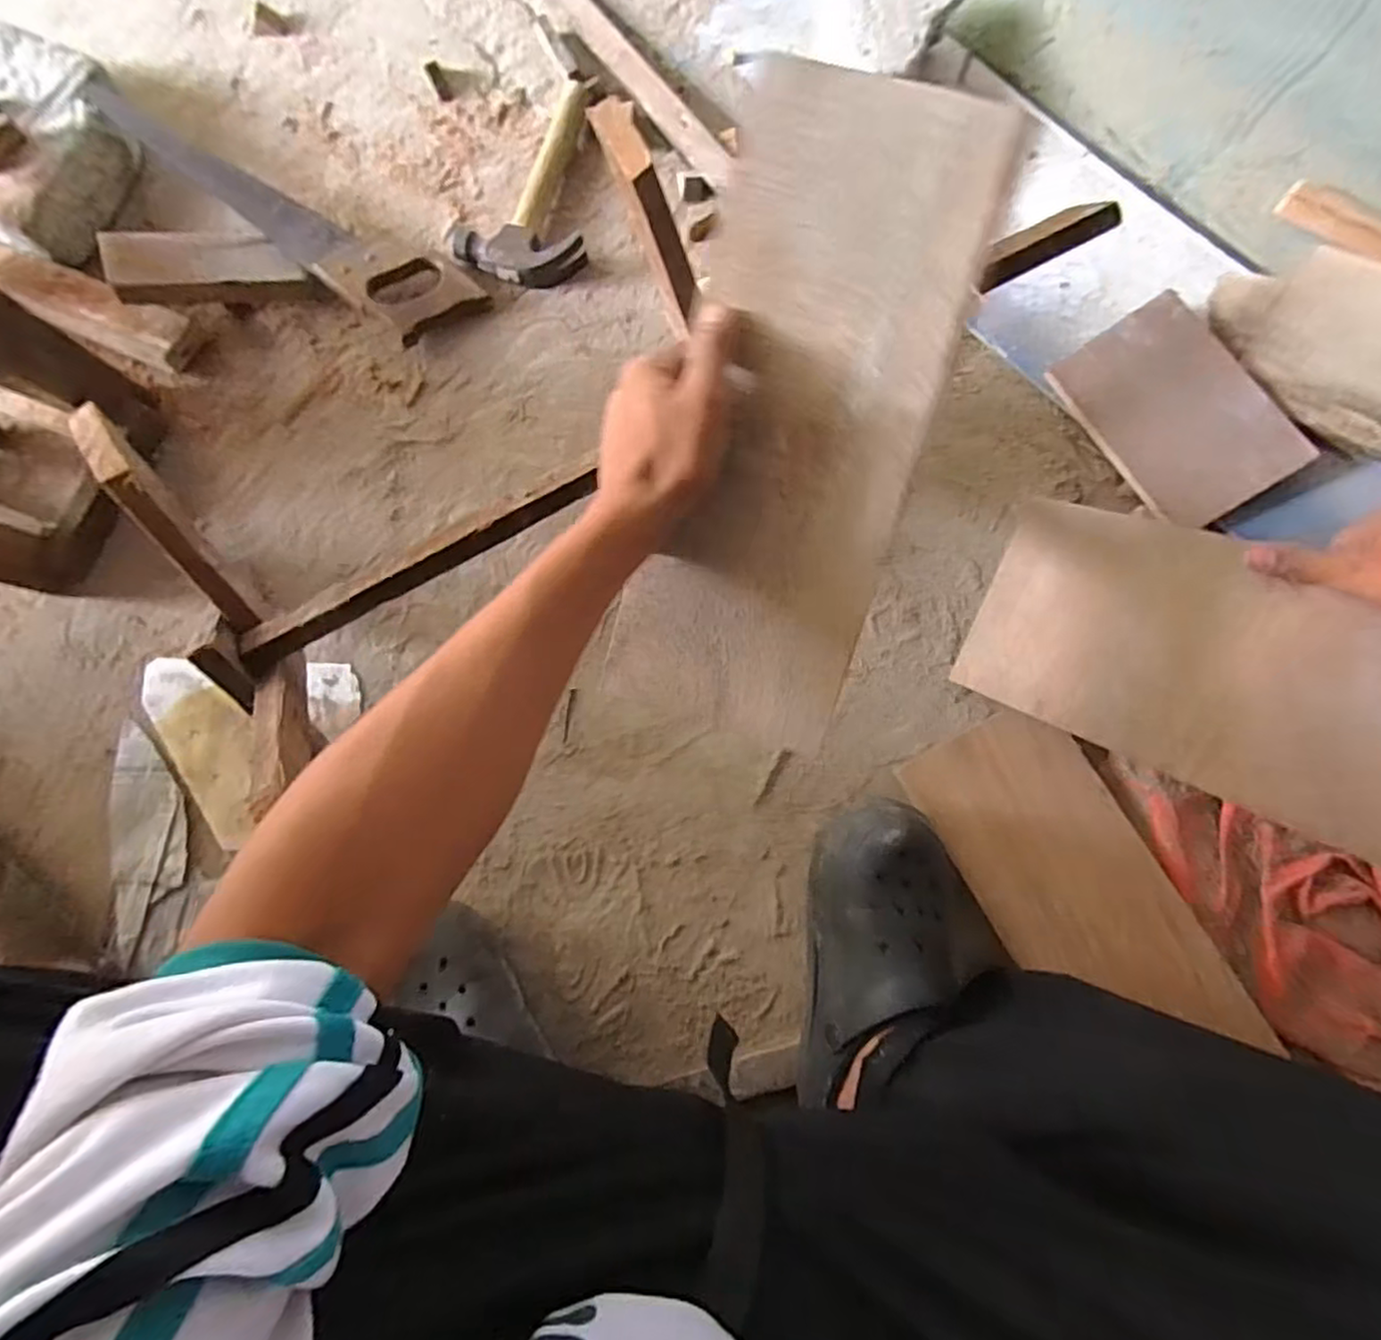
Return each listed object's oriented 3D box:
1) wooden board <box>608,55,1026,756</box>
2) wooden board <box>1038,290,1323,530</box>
[{"bbox_3d":[0.059,-0.129,0.383,0.136,0.008,0.343,16,106,5],"label":"wooden board"},{"bbox_3d":[0.440,-0.234,0.620,0.118,0.026,0.197,-35,80,22],"label":"wooden board"}]

